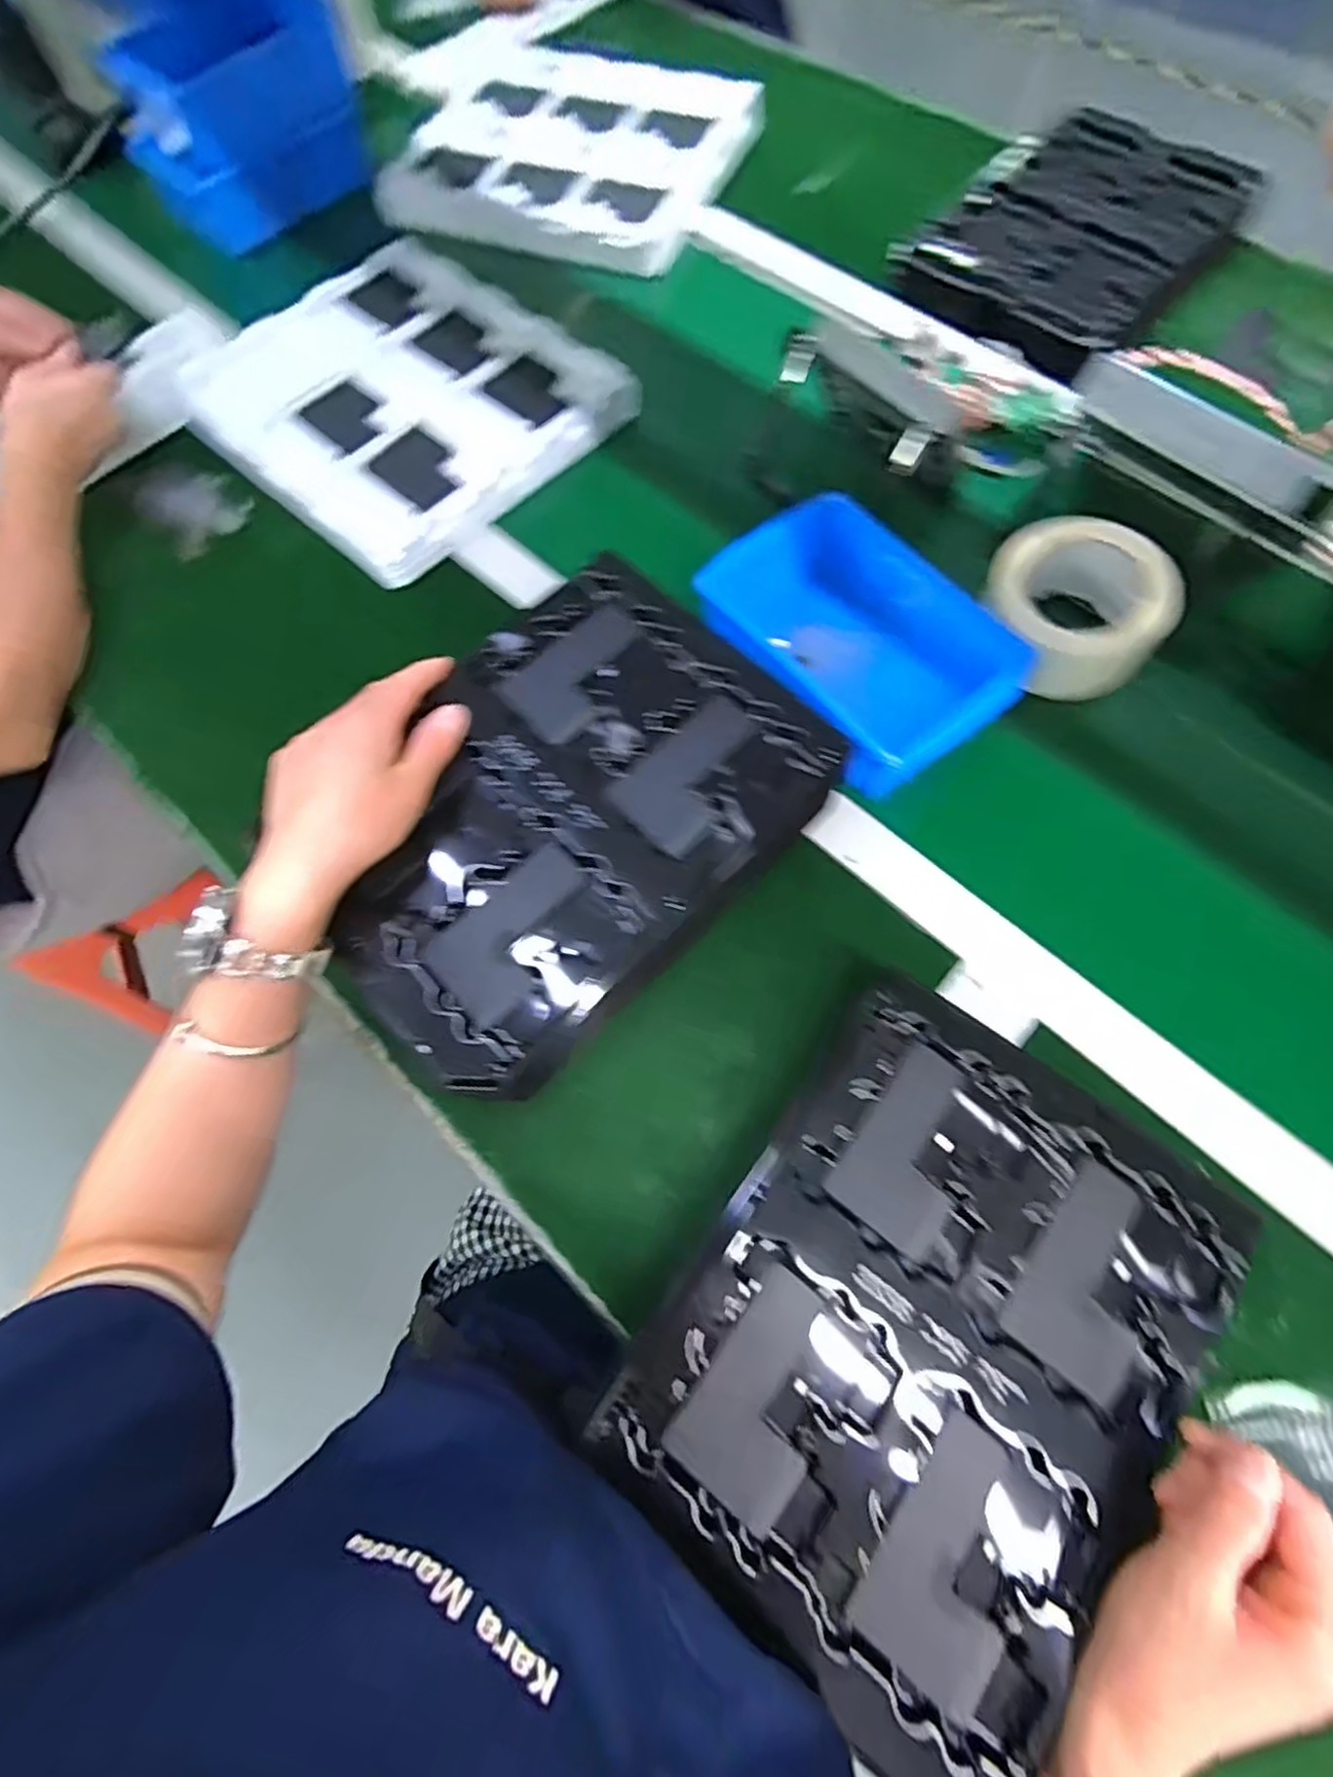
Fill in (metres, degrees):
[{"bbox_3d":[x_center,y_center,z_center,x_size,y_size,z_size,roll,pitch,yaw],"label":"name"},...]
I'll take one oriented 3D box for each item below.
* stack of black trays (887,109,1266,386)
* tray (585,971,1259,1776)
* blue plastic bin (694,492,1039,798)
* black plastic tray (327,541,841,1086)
[{"bbox_3d":[0.381,-0.615,0.648,0.221,0.036,0.304,42,76,15],"label":"stack of black trays"},{"bbox_3d":[0.127,0.206,0.332,0.212,0.024,0.278,35,74,14],"label":"tray"},{"bbox_3d":[0.137,-0.174,0.489,0.148,0.055,0.201,-37,73,-11],"label":"blue plastic bin"},{"bbox_3d":[-0.065,-0.046,0.406,0.287,0.028,0.218,-43,74,-13],"label":"black plastic tray"}]

